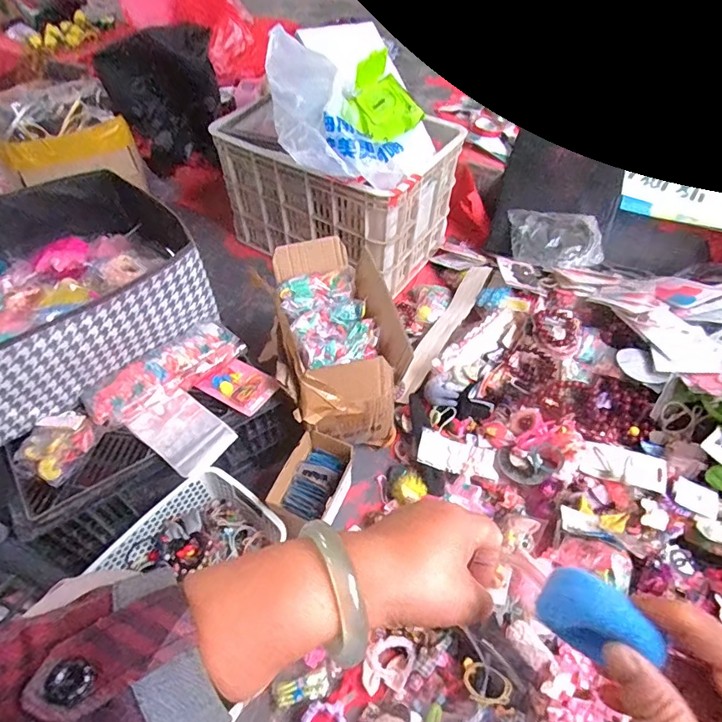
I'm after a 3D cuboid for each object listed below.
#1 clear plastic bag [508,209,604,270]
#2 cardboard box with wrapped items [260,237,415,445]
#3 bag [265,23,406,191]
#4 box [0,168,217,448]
[{"bbox_3d":[0.452,-0.288,1.103,0.187,0.067,0.177,5,51,3],"label":"clear plastic bag"},{"bbox_3d":[-0.060,-0.037,0.847,0.212,0.201,0.334,-13,52,-11],"label":"cardboard box with wrapped items"},{"bbox_3d":[-0.068,-0.443,0.869,0.339,0.133,0.135,47,58,-9],"label":"bag"},{"bbox_3d":[-0.485,-0.115,0.730,0.437,0.146,0.360,-36,60,-26],"label":"box"}]

